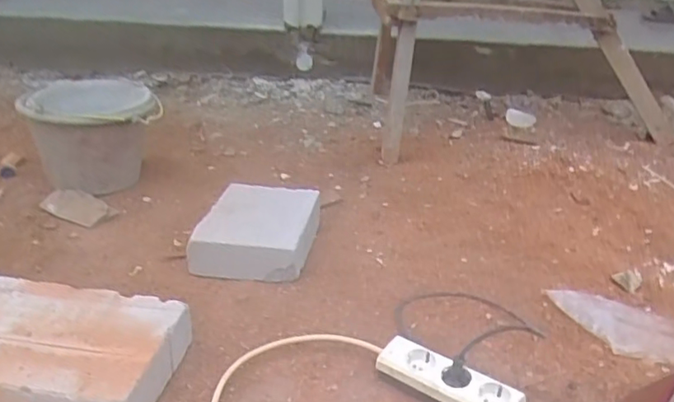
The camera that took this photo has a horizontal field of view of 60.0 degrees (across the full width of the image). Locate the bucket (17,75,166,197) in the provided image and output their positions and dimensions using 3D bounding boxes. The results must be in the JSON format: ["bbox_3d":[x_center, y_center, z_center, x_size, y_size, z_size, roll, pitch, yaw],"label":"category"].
[{"bbox_3d":[-0.545,-0.152,1.347,0.249,0.203,0.254,3,24,-1],"label":"bucket"}]

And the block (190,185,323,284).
[{"bbox_3d":[-0.151,0.048,1.123,0.227,0.082,0.261,7,28,9],"label":"block"}]

